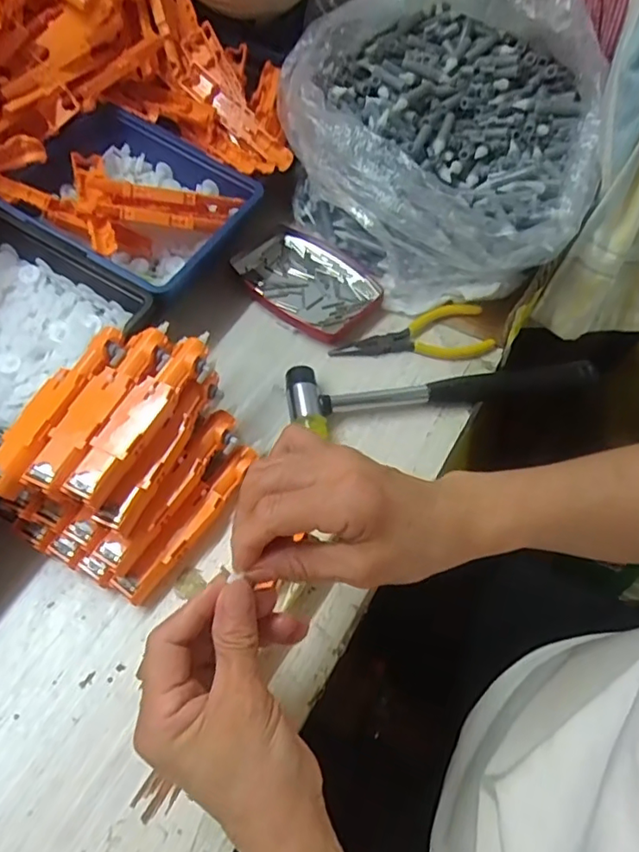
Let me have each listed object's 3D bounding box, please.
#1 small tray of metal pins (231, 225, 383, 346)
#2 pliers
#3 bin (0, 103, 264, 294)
[{"bbox_3d":[-0.015,-0.122,0.480,0.127,0.015,0.086,35,63,16],"label":"small tray of metal pins"},{"bbox_3d":[0.074,-0.076,0.453,0.126,0.012,0.047,1,59,-3],"label":"pliers"},{"bbox_3d":[-0.153,-0.174,0.467,0.167,0.071,0.146,28,62,13],"label":"bin"}]

